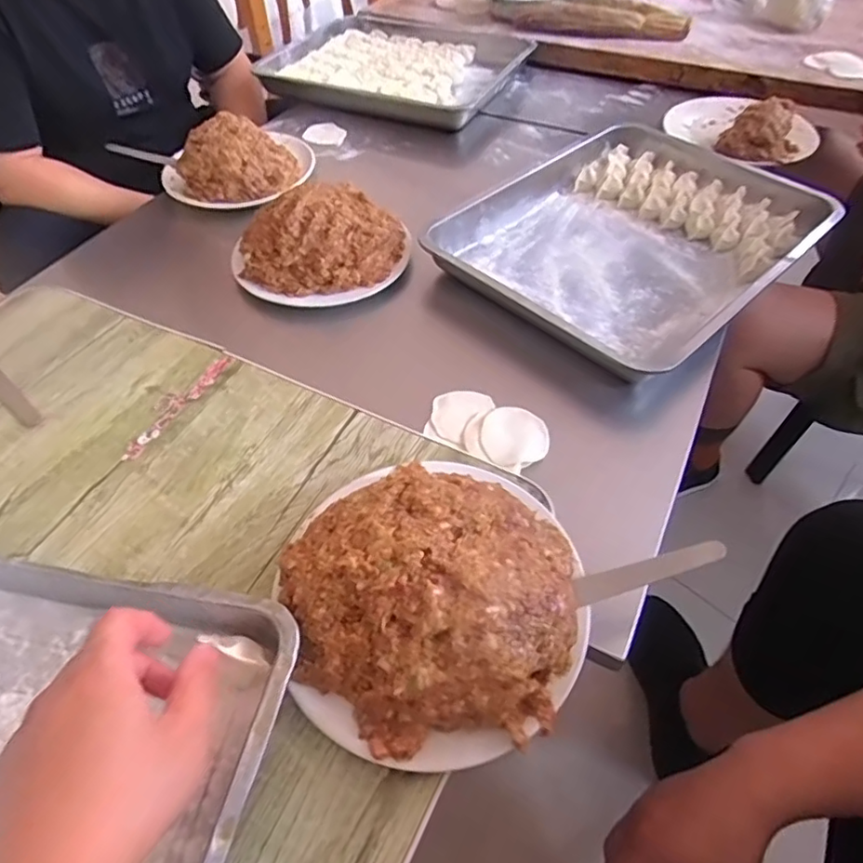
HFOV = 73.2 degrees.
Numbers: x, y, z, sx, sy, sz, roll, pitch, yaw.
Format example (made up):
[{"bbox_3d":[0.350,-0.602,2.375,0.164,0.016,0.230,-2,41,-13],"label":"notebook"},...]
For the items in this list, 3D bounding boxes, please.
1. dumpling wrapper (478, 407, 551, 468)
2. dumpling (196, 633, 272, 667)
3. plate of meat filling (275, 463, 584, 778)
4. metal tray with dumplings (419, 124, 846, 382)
[{"bbox_3d":[0.078,0.003,0.556,0.067,0.004,0.066,2,51,-2],"label":"dumpling wrapper"},{"bbox_3d":[-0.125,0.140,0.377,0.049,0.023,0.017,22,56,18],"label":"dumpling"},{"bbox_3d":[0.000,0.102,0.401,0.200,0.083,0.215,-1,52,1],"label":"plate of meat filling"},{"bbox_3d":[0.265,-0.255,0.749,0.478,0.069,0.341,-39,60,-25],"label":"metal tray with dumplings"}]

